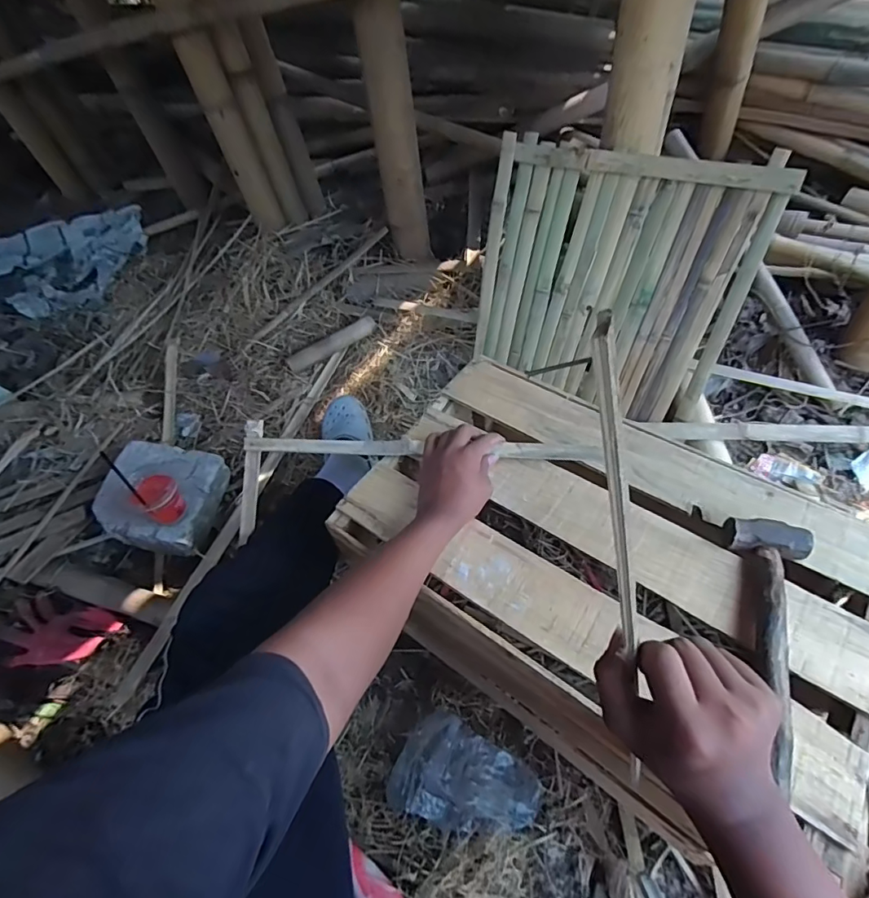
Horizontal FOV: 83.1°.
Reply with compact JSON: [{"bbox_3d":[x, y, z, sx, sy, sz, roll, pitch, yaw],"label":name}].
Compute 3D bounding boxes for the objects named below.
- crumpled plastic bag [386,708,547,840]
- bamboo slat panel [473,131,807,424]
[{"bbox_3d":[0.048,0.477,0.706,0.204,0.084,0.137,16,58,18],"label":"crumpled plastic bag"},{"bbox_3d":[0.319,-0.310,0.941,0.474,0.441,0.029,20,31,22],"label":"bamboo slat panel"}]

